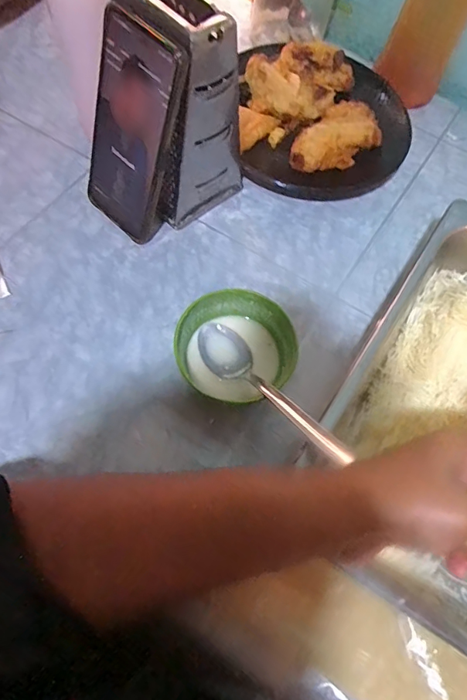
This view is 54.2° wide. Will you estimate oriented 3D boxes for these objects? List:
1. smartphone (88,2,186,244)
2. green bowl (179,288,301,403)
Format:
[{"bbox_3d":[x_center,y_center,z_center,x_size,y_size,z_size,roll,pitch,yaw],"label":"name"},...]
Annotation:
[{"bbox_3d":[-0.085,-0.174,0.378,0.076,0.168,0.014,38,49,8],"label":"smartphone"},{"bbox_3d":[0.002,-0.002,0.367,0.091,0.044,0.084,2,66,-4],"label":"green bowl"}]

